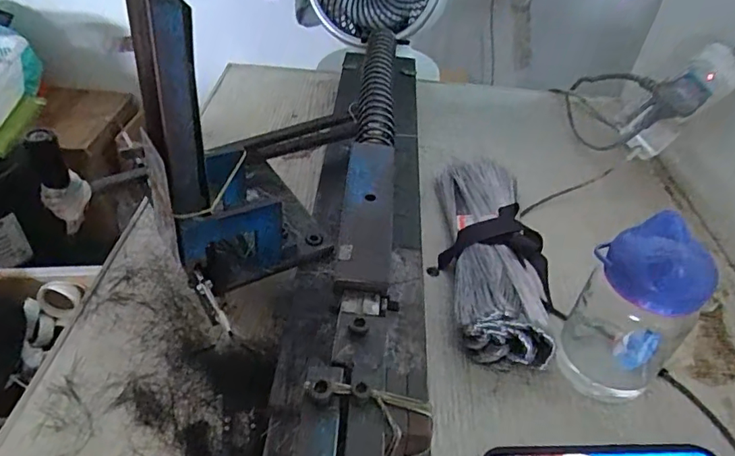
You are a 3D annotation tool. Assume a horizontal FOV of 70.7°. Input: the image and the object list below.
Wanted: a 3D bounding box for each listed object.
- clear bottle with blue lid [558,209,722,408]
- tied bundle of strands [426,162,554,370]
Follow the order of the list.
[{"bbox_3d":[0.188,0.060,0.370,0.071,0.143,0.057,34,49,30],"label":"clear bottle with blue lid"},{"bbox_3d":[0.114,0.014,0.490,0.091,0.060,0.250,3,41,-2],"label":"tied bundle of strands"}]

